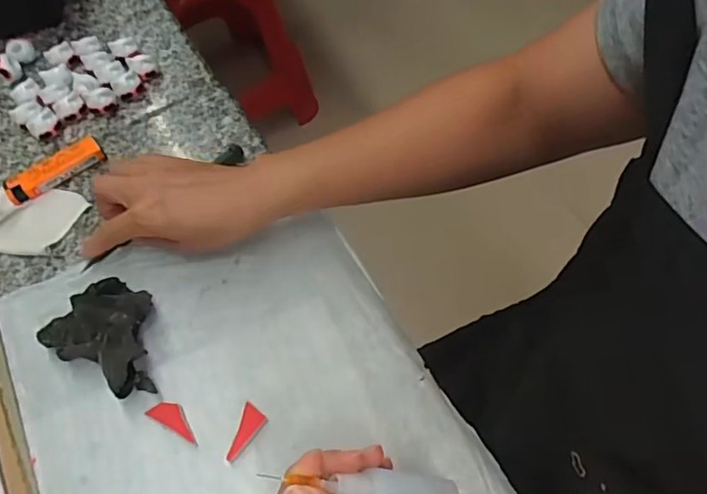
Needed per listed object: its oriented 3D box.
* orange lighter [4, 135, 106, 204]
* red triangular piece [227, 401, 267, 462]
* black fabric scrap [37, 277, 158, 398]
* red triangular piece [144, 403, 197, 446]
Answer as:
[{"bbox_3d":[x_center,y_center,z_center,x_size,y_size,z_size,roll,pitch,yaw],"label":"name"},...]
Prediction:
[{"bbox_3d":[-0.239,-0.062,0.442,0.077,0.017,0.020,-32,63,-19],"label":"orange lighter"},{"bbox_3d":[-0.064,0.113,0.335,0.015,0.004,0.035,13,58,8],"label":"red triangular piece"},{"bbox_3d":[-0.160,0.054,0.363,0.087,0.027,0.060,26,61,16],"label":"black fabric scrap"},{"bbox_3d":[-0.110,0.107,0.344,0.037,0.004,0.014,26,61,16],"label":"red triangular piece"}]

